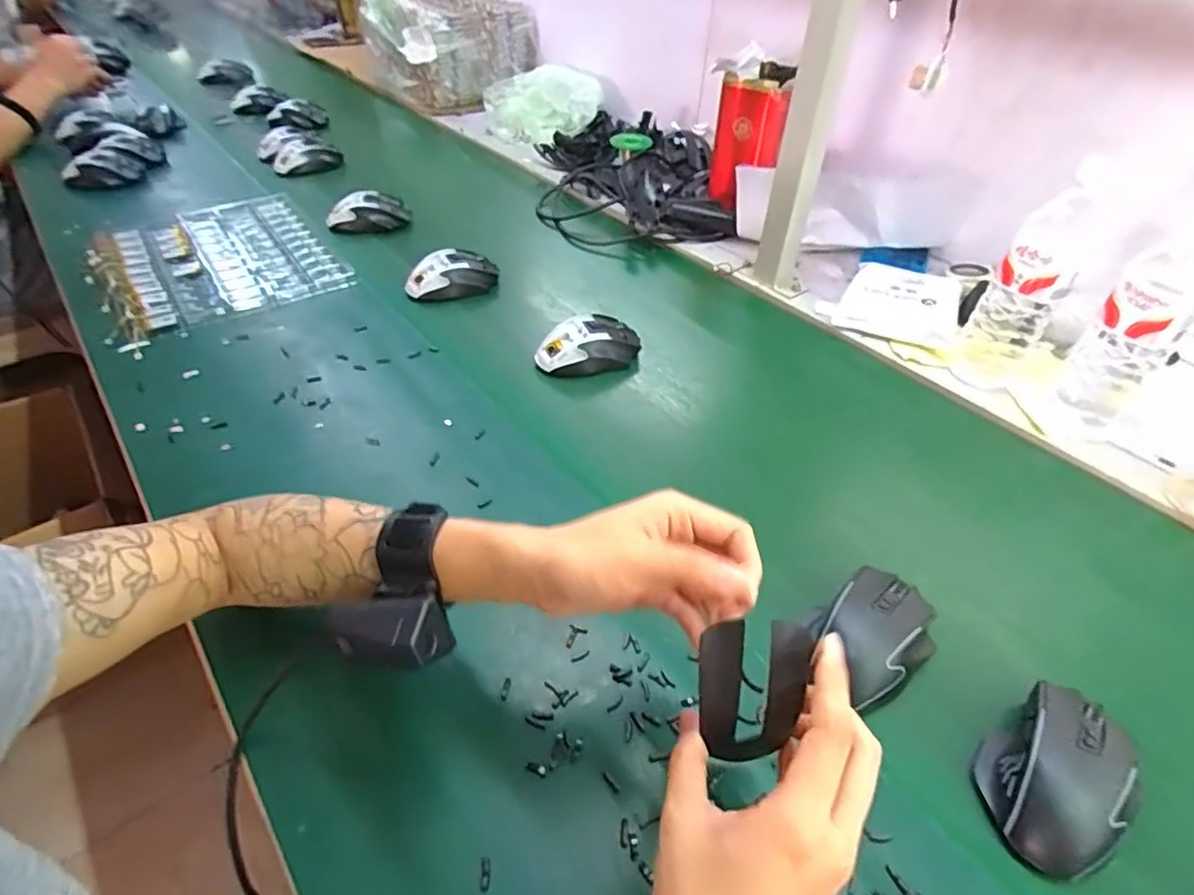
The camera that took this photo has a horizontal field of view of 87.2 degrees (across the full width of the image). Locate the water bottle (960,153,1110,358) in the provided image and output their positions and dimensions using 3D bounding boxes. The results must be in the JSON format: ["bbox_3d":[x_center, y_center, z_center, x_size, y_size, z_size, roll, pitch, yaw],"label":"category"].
[{"bbox_3d":[0.432,-0.167,0.613,0.063,0.183,0.075,0,43,-3],"label":"water bottle"}]

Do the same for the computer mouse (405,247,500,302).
[{"bbox_3d":[-0.183,-0.219,0.791,0.117,0.041,0.064,-9,45,-12],"label":"computer mouse"}]

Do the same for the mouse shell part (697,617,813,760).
[{"bbox_3d":[0.074,0.118,0.298,0.050,0.075,0.007,-4,18,0],"label":"mouse shell part"}]

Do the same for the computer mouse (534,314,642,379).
[{"bbox_3d":[-0.009,-0.111,0.686,0.116,0.034,0.060,-13,46,-17],"label":"computer mouse"}]

